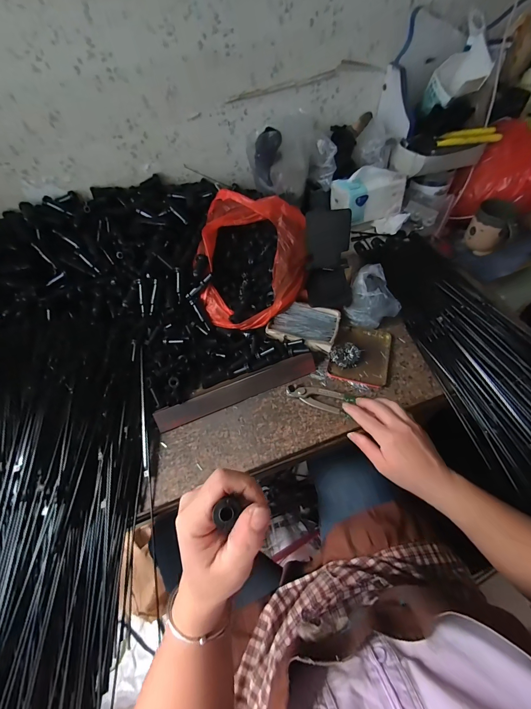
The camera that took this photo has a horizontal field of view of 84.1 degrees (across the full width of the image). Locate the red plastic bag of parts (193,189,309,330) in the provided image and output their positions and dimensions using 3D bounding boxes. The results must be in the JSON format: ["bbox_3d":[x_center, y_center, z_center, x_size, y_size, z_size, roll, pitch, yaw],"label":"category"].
[{"bbox_3d":[-0.031,-0.187,0.553,0.213,0.123,0.204,10,59,11],"label":"red plastic bag of parts"}]

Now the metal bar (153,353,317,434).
[{"bbox_3d":[-0.045,0.062,0.500,0.278,0.012,0.036,-21,94,-11],"label":"metal bar"}]

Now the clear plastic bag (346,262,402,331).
[{"bbox_3d":[0.207,-0.113,0.576,0.099,0.059,0.117,5,58,8],"label":"clear plastic bag"}]

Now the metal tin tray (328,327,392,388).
[{"bbox_3d":[0.174,-0.001,0.536,0.098,0.013,0.121,13,60,12],"label":"metal tin tray"}]

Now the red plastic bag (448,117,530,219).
[{"bbox_3d":[0.553,-0.395,0.668,0.191,0.148,0.108,26,63,19],"label":"red plastic bag"}]

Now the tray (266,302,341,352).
[{"bbox_3d":[0.072,-0.056,0.557,0.123,0.022,0.087,11,59,11],"label":"tray"}]

